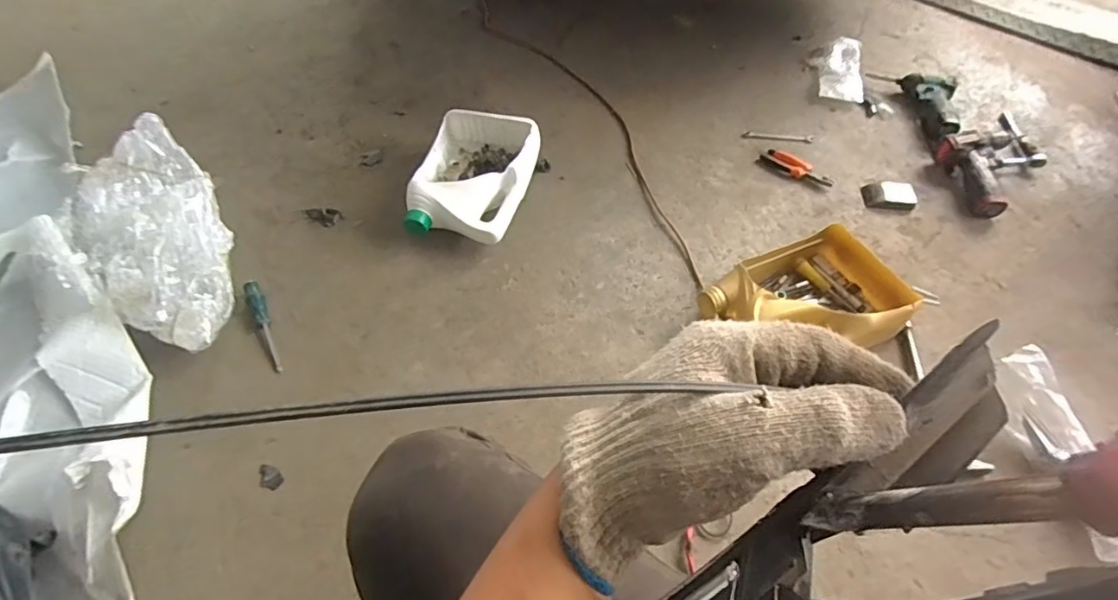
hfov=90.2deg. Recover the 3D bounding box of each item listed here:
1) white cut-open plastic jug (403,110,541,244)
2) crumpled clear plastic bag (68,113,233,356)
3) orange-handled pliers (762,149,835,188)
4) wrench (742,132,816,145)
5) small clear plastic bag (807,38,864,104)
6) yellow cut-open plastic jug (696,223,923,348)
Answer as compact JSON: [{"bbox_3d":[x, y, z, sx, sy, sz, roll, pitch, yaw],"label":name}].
[{"bbox_3d":[-0.175,-0.252,1.127,0.232,0.092,0.304,15,56,12],"label":"white cut-open plastic jug"},{"bbox_3d":[-0.749,-0.129,1.038,0.220,0.086,0.599,-28,58,-18],"label":"crumpled clear plastic bag"},{"bbox_3d":[0.504,-0.281,1.183,0.151,0.025,0.044,37,63,24],"label":"orange-handled pliers"},{"bbox_3d":[0.497,-0.370,1.260,0.158,0.007,0.030,8,54,7],"label":"wrench"},{"bbox_3d":[0.696,-0.585,1.401,0.123,0.026,0.254,11,55,9],"label":"small clear plastic bag"},{"bbox_3d":[0.409,0.008,0.917,0.275,0.109,0.223,-29,58,-19],"label":"yellow cut-open plastic jug"}]

